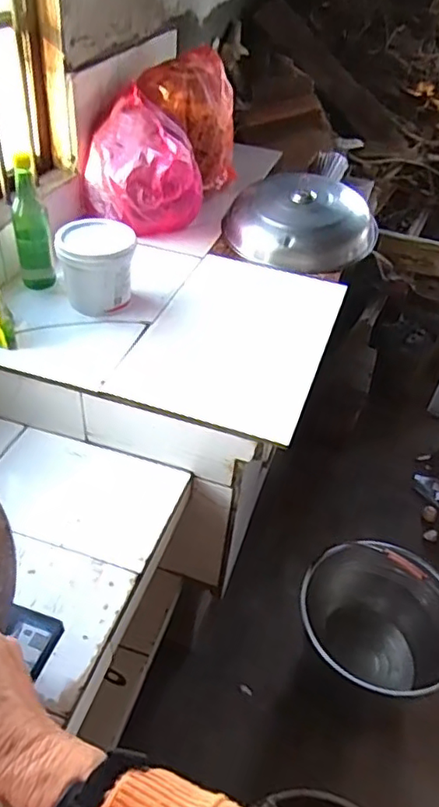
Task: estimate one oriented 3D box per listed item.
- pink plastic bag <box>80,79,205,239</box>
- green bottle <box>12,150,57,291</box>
[{"bbox_3d":[-0.173,-0.498,1.266,0.220,0.227,0.186,27,48,21],"label":"pink plastic bag"},{"bbox_3d":[-0.334,-0.314,1.054,0.059,0.220,0.058,-11,47,-15],"label":"green bottle"}]

